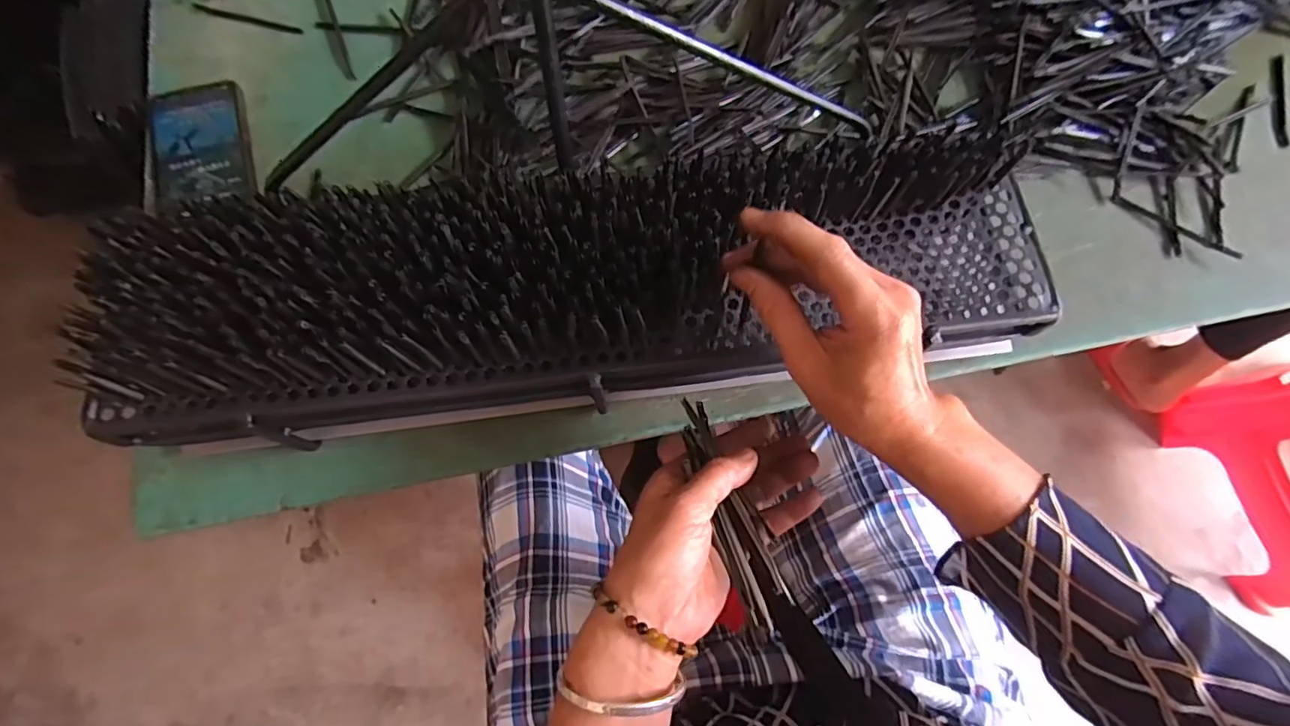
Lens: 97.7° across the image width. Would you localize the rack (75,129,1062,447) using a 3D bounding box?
[{"bbox_3d":[-0.032,-0.049,0.364,0.583,0.093,0.137,-9,74,-6],"label":"rack"}]

